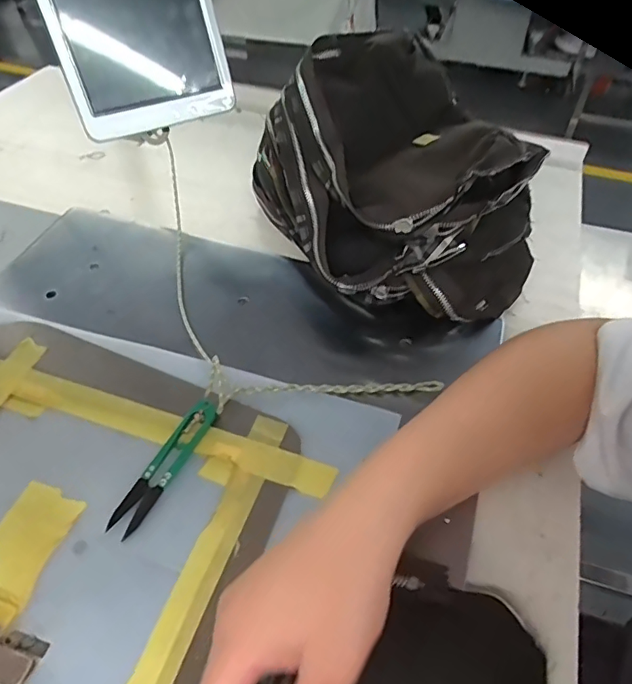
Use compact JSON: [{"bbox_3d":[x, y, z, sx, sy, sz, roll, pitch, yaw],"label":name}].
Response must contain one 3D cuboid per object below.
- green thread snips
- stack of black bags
[{"bbox_3d":[-0.104,0.083,0.363,0.022,0.013,0.102,23,52,18],"label":"green thread snips"},{"bbox_3d":[0.068,-0.145,0.481,0.188,0.146,0.264,-16,51,-14],"label":"stack of black bags"}]

